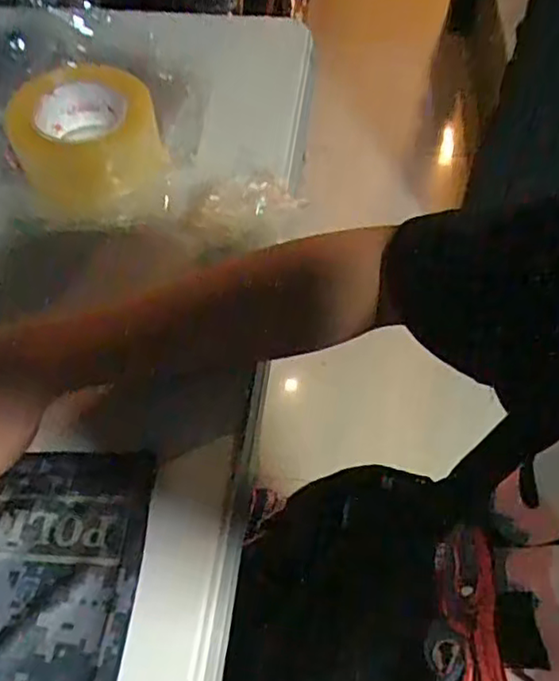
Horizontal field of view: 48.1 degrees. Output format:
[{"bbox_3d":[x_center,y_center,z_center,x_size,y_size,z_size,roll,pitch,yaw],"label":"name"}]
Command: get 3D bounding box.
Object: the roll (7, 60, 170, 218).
[{"bbox_3d":[-0.166,-0.176,0.542,0.118,0.063,0.127,-1,54,1],"label":"roll"}]

